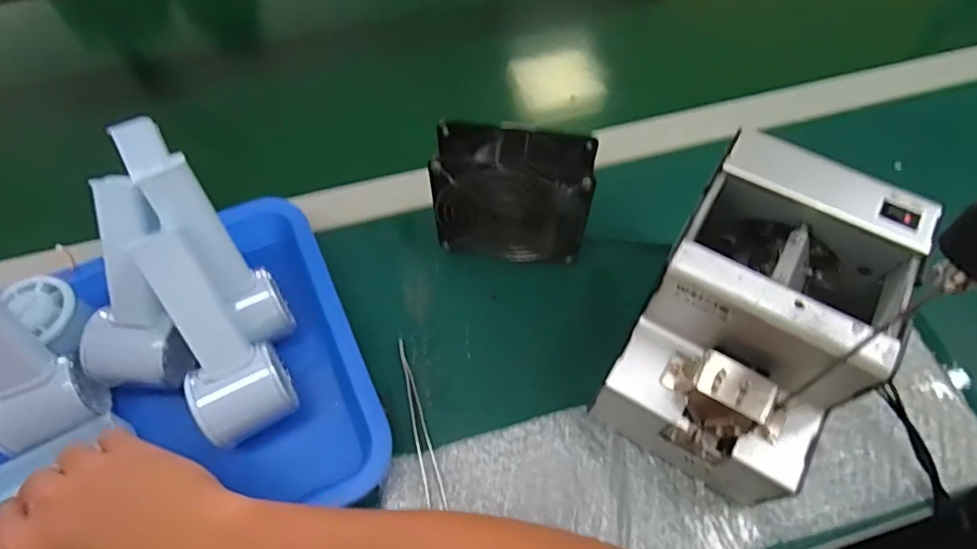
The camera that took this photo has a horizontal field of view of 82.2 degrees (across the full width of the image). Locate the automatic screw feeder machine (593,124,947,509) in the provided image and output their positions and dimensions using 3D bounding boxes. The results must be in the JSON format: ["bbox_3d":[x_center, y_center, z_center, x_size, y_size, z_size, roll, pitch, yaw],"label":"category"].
[{"bbox_3d":[0.163,0.042,0.366,0.118,0.147,0.152,28,64,16],"label":"automatic screw feeder machine"}]

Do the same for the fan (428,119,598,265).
[{"bbox_3d":[0.017,-0.061,0.441,0.121,0.107,0.048,6,61,4],"label":"fan"}]

